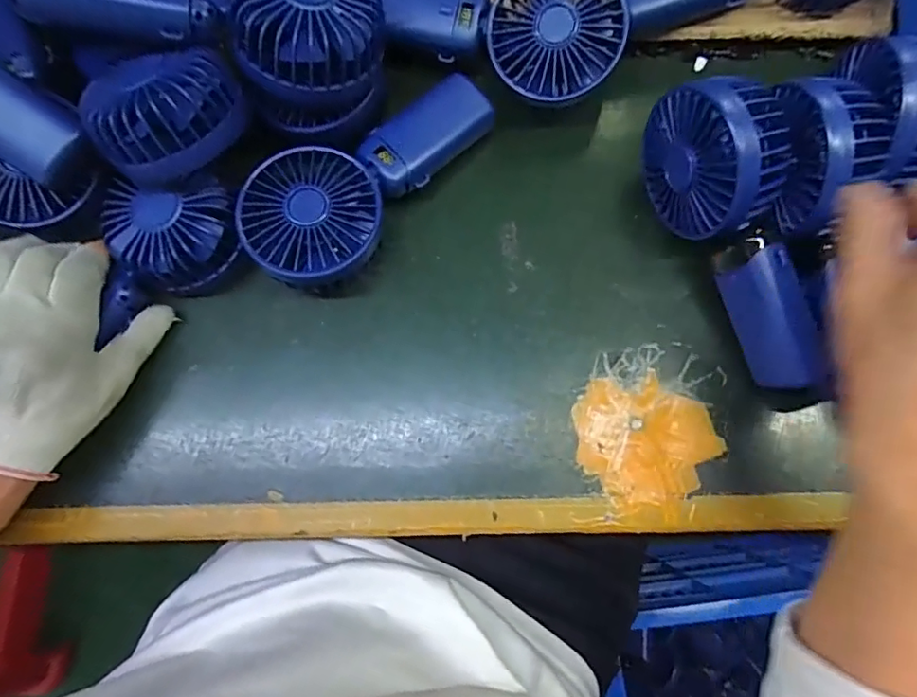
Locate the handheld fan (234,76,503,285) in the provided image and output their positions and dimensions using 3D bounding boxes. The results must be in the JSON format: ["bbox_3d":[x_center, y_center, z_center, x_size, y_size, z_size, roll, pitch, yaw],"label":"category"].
[{"bbox_3d":[-0.061,-0.116,0.351,0.080,0.045,0.176,37,81,8],"label":"handheld fan"}]

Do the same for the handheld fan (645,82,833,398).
[{"bbox_3d":[0.169,-0.067,0.320,0.055,0.080,0.182,-20,91,-3],"label":"handheld fan"}]

